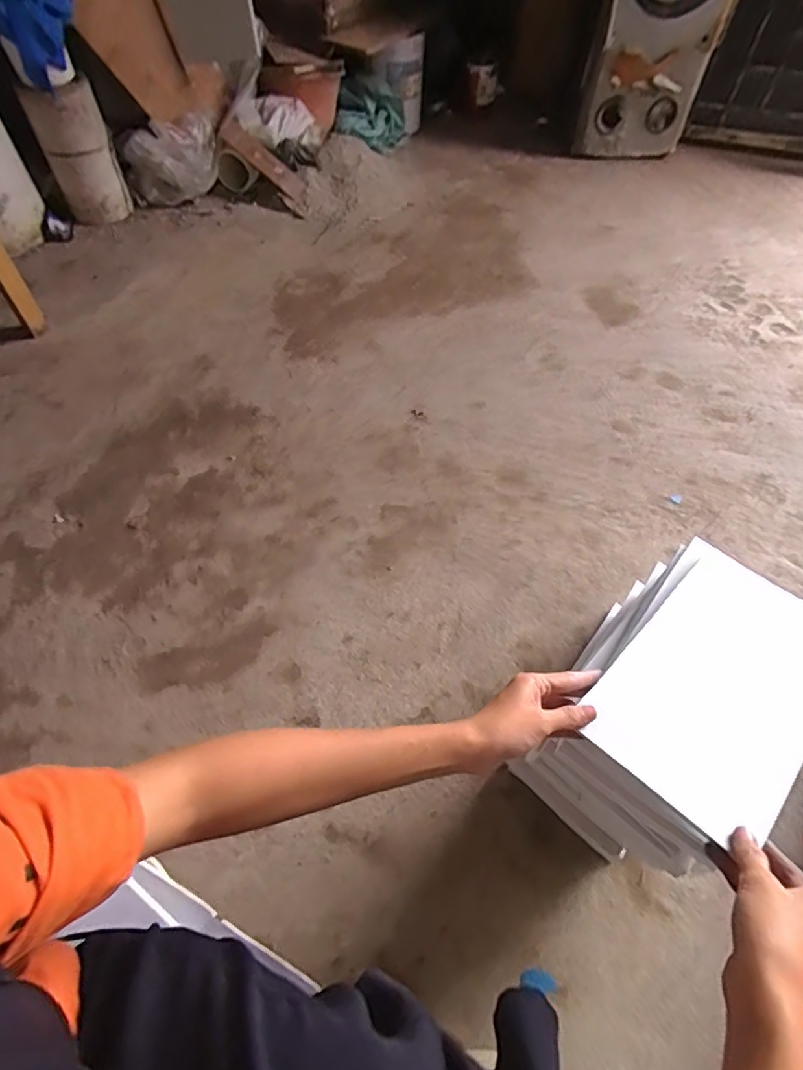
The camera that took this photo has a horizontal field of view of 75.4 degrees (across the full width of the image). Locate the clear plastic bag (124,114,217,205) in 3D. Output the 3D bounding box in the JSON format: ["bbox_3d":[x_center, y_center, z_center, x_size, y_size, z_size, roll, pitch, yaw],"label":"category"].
[{"bbox_3d":[-0.576,-0.942,1.311,0.225,0.140,0.127,-14,59,-9],"label":"clear plastic bag"}]

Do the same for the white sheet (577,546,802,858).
[{"bbox_3d":[0.293,0.125,0.468,0.278,0.010,0.149,-35,60,-29],"label":"white sheet"}]

